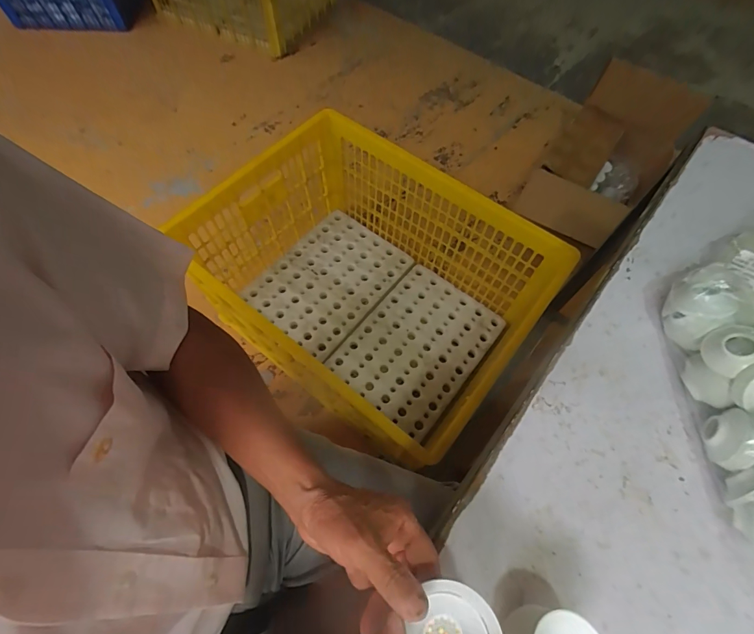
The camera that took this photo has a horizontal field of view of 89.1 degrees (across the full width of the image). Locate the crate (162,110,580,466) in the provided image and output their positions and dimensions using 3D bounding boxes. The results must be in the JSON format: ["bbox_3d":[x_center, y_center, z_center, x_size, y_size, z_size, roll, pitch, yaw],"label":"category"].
[{"bbox_3d":[-0.027,-0.121,1.130,0.849,0.394,0.598,36,68,16],"label":"crate"}]

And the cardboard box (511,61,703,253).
[{"bbox_3d":[0.842,-0.577,1.375,0.383,0.349,0.522,35,68,15],"label":"cardboard box"}]

